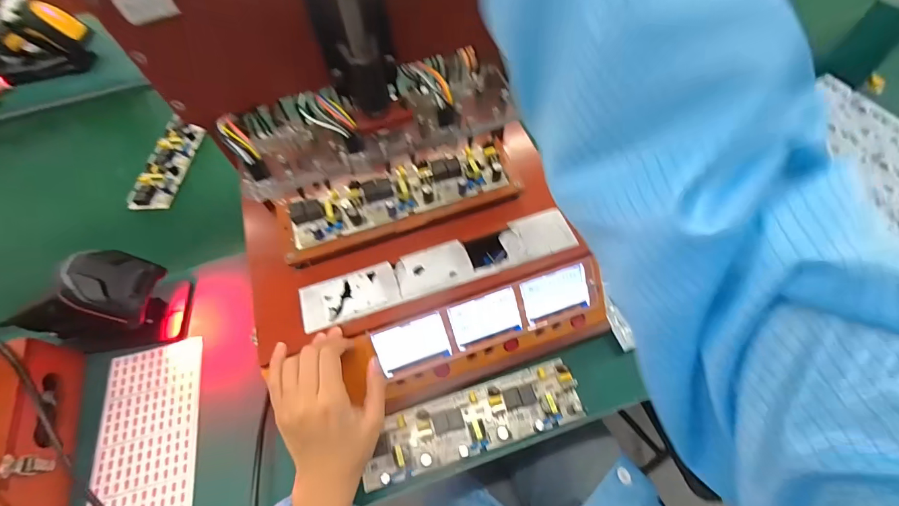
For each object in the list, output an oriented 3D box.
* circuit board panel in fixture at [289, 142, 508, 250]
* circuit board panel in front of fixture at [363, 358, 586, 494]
[{"bbox_3d":[-0.054,-0.070,0.425,0.238,0.031,0.052,-18,59,-7],"label":"circuit board panel in fixture"},{"bbox_3d":[0.024,0.174,0.407,0.229,0.025,0.064,-16,59,-6],"label":"circuit board panel in front of fixture"}]

